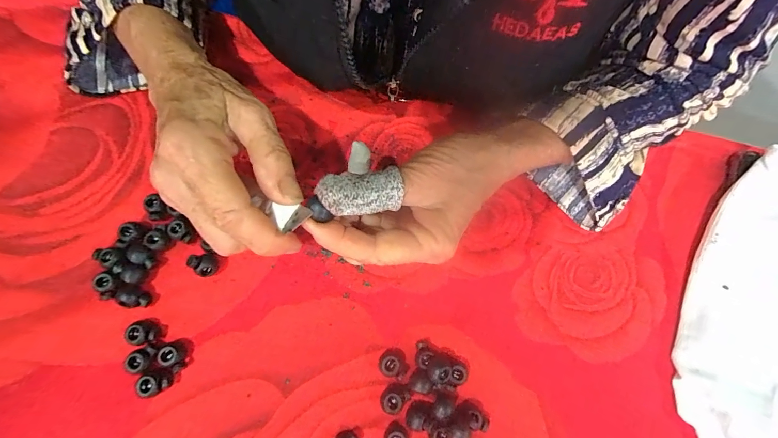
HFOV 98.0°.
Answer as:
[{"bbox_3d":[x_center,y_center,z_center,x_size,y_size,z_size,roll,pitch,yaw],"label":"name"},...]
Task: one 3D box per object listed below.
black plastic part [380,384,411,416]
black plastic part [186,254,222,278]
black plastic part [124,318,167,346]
[{"bbox_3d":[0.004,0.116,0.220,0.014,0.009,0.020,44,78,9],"label":"black plastic part"},{"bbox_3d":[-0.125,0.031,0.231,0.015,0.019,0.015,1,75,-2],"label":"black plastic part"},{"bbox_3d":[-0.159,0.074,0.222,0.019,0.012,0.015,-11,75,-5],"label":"black plastic part"}]

